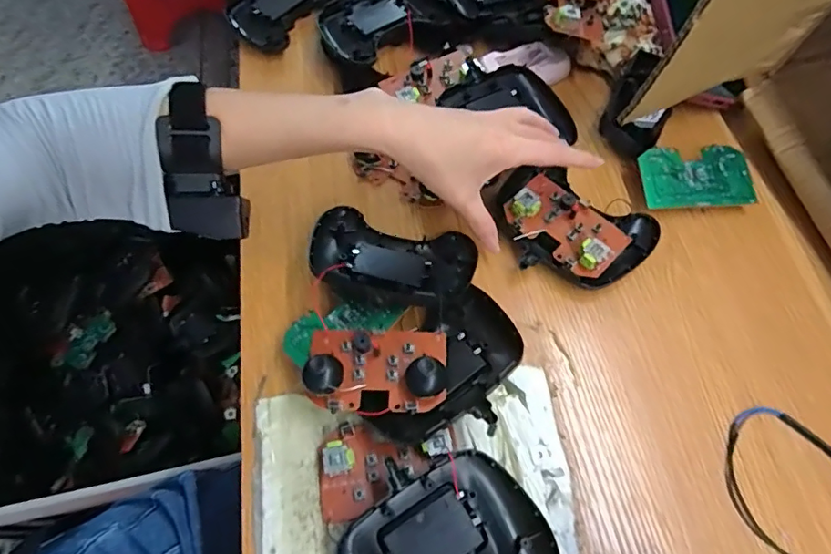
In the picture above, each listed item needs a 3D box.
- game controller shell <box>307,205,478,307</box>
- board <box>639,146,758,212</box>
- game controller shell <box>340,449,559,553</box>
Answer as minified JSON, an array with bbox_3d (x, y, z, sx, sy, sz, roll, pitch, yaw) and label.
[{"bbox_3d":[-0.017,-0.014,0.391,0.119,0.028,0.083,12,43,5],"label":"game controller shell"},{"bbox_3d":[0.234,-0.083,0.439,0.090,0.004,0.053,-4,76,-3],"label":"board"},{"bbox_3d":[0.017,0.165,0.313,0.121,0.021,0.085,-30,66,-14],"label":"game controller shell"}]

